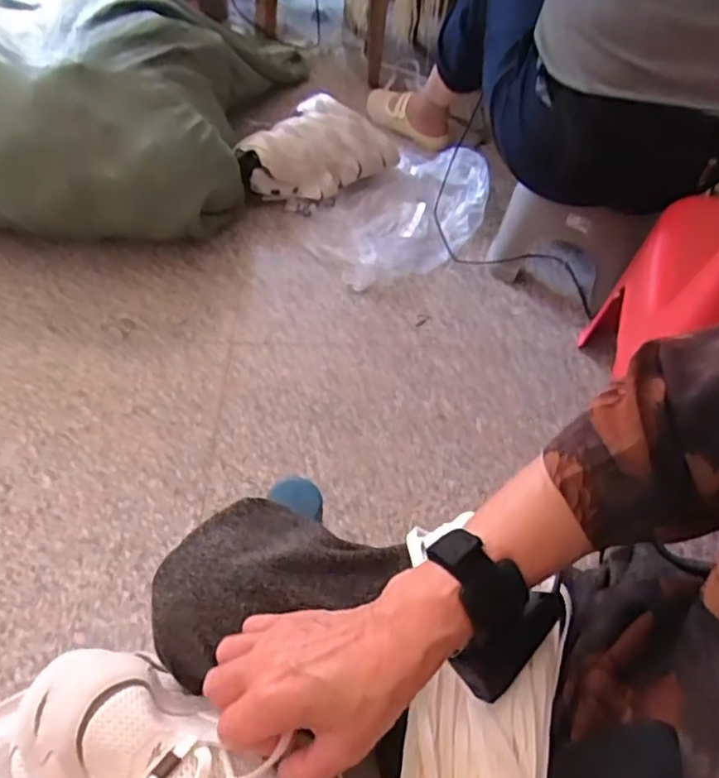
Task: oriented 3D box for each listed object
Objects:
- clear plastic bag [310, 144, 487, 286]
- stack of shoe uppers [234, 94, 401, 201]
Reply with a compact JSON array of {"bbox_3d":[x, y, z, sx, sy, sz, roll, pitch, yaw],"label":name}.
[{"bbox_3d":[0.089,-0.364,1.269,0.264,0.099,0.403,38,59,22],"label":"clear plastic bag"},{"bbox_3d":[-0.083,-0.505,1.315,0.334,0.110,0.166,-8,55,-8],"label":"stack of shoe uppers"}]

